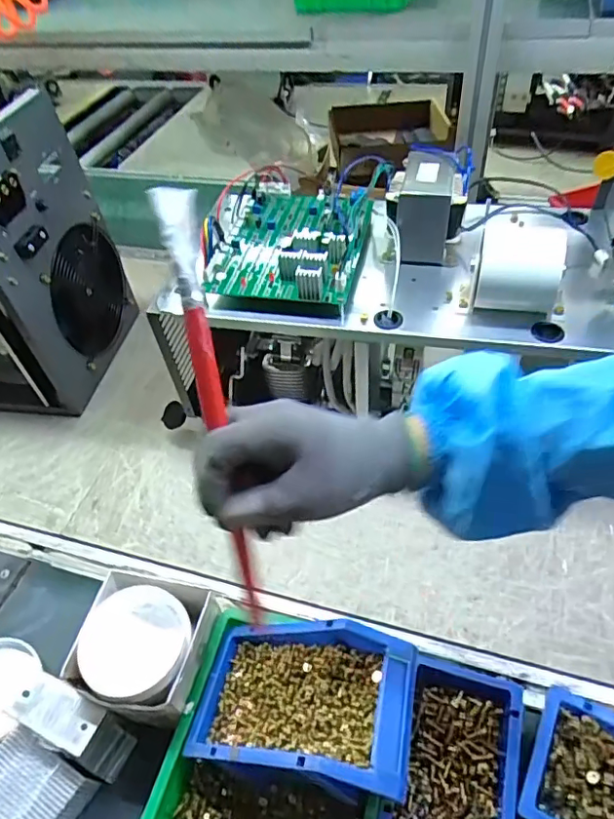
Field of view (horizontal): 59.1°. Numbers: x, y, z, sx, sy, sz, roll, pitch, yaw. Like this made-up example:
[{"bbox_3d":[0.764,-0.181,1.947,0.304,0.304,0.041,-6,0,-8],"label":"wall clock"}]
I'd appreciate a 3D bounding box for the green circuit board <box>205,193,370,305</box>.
[{"bbox_3d":[-0.031,-0.202,0.624,0.196,0.045,0.214,7,50,11],"label":"green circuit board"}]

